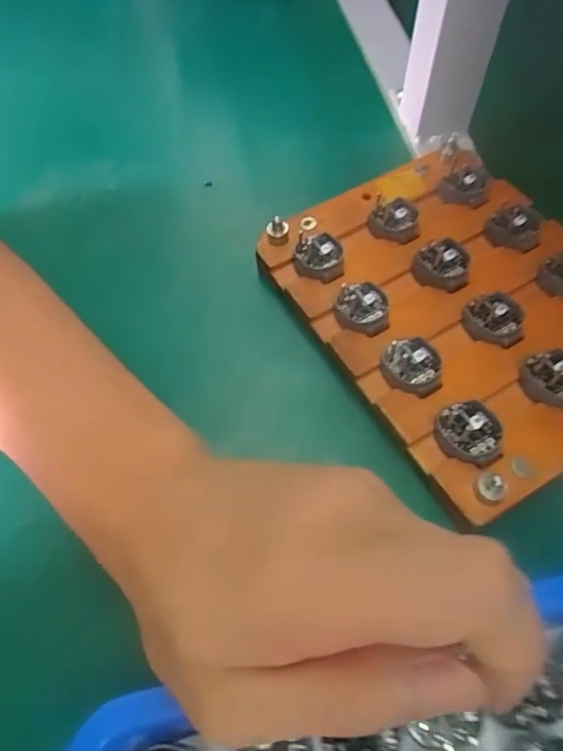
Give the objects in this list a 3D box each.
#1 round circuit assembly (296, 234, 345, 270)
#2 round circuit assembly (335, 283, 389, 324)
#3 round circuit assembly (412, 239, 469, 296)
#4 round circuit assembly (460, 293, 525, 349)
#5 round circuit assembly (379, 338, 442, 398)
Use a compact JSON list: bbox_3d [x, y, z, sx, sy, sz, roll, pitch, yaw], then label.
[{"bbox_3d":[0.020,-0.064,0.282,0.023,0.008,0.022,0,59,0],"label":"round circuit assembly"},{"bbox_3d":[0.040,-0.035,0.263,0.025,0.007,0.023,0,59,0],"label":"round circuit assembly"},{"bbox_3d":[0.082,-0.057,0.273,0.027,0.011,0.026,10,59,6],"label":"round circuit assembly"},{"bbox_3d":[0.102,-0.028,0.256,0.026,0.009,0.029,0,59,0],"label":"round circuit assembly"},{"bbox_3d":[0.060,-0.005,0.245,0.027,0.007,0.026,0,59,0],"label":"round circuit assembly"}]

